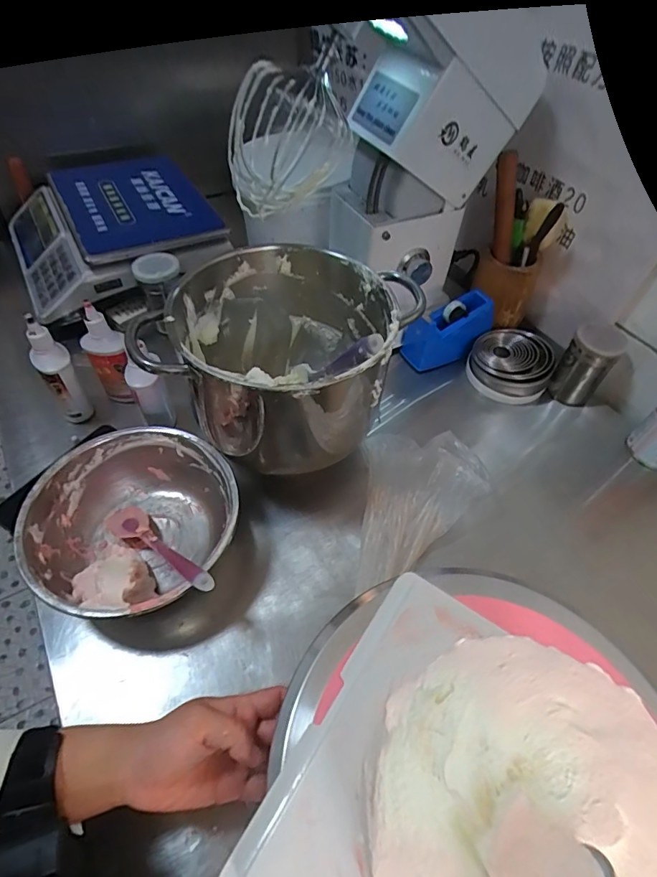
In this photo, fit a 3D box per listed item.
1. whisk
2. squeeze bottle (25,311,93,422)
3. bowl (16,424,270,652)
[{"bbox_3d":[-0.058,-0.363,0.556,0.126,0.144,0.118,32,56,19],"label":"whisk"},{"bbox_3d":[-0.339,-0.078,0.582,0.038,0.166,0.038,-27,59,-23],"label":"squeeze bottle"},{"bbox_3d":[-0.194,0.110,0.508,0.211,0.114,0.228,-37,63,-28],"label":"bowl"}]

